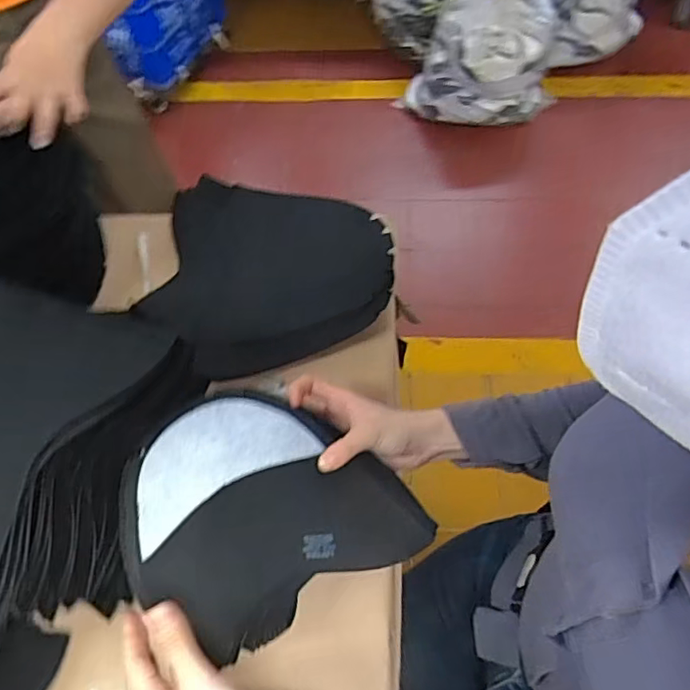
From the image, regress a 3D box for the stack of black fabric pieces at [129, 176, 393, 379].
[{"bbox_3d":[-0.089,-0.084,0.668,0.282,0.035,0.280,8,59,8],"label":"stack of black fabric pieces"}]

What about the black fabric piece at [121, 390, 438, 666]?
[{"bbox_3d":[-0.072,0.130,0.494,0.224,0.048,0.195,-25,60,-12],"label":"black fabric piece"}]

